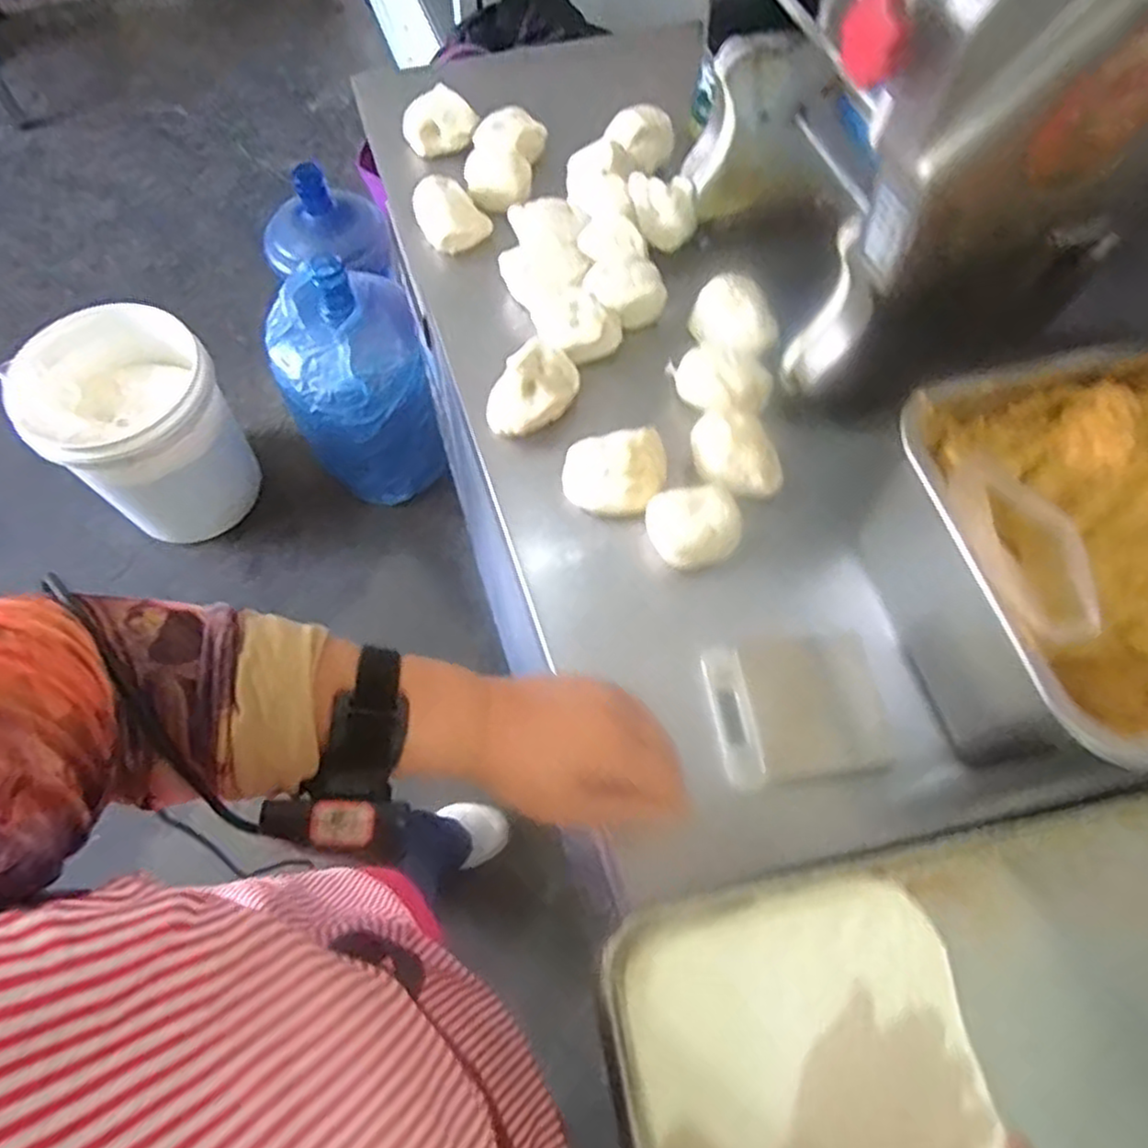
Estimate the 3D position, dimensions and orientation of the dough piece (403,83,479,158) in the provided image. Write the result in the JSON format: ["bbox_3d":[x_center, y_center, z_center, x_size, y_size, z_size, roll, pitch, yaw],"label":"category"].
[{"bbox_3d":[-0.143,-0.484,0.785,0.076,0.046,0.048,-8,66,-7],"label":"dough piece"}]

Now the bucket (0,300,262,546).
[{"bbox_3d":[-0.771,-0.261,1.325,0.268,0.331,0.285,1,65,-2],"label":"bucket"}]

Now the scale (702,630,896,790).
[{"bbox_3d":[0.168,0.099,0.551,0.129,0.021,0.105,-7,66,-6],"label":"scale"}]

